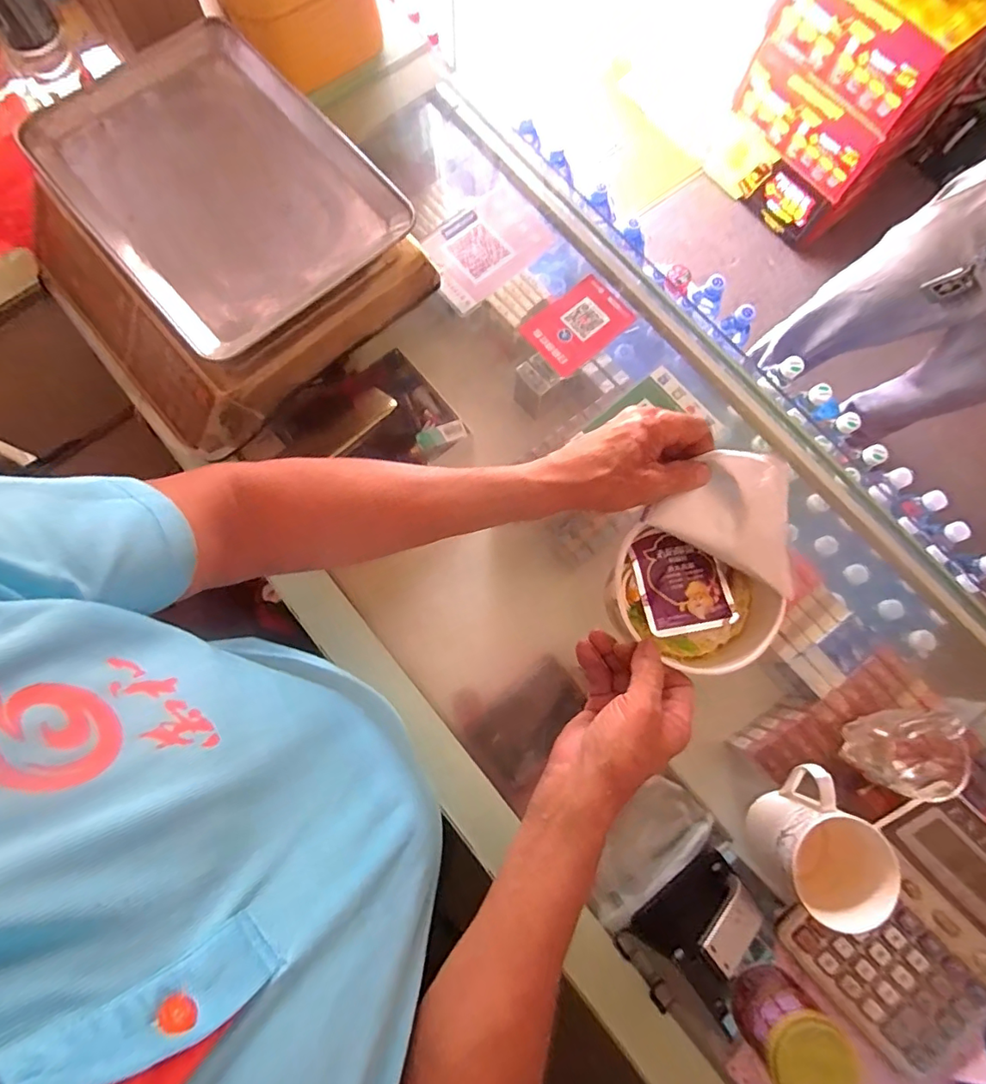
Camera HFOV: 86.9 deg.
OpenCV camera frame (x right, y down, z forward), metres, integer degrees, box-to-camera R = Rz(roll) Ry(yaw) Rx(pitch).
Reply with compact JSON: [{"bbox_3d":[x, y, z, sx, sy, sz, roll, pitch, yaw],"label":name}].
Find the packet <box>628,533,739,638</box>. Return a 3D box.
[{"bbox_3d":[0.159,0.033,0.441,0.071,0.012,0.082,-10,79,-3],"label":"packet"}]

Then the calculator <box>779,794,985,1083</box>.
[{"bbox_3d":[0.369,0.331,0.440,0.196,0.028,0.159,-45,80,2],"label":"calculator"}]

